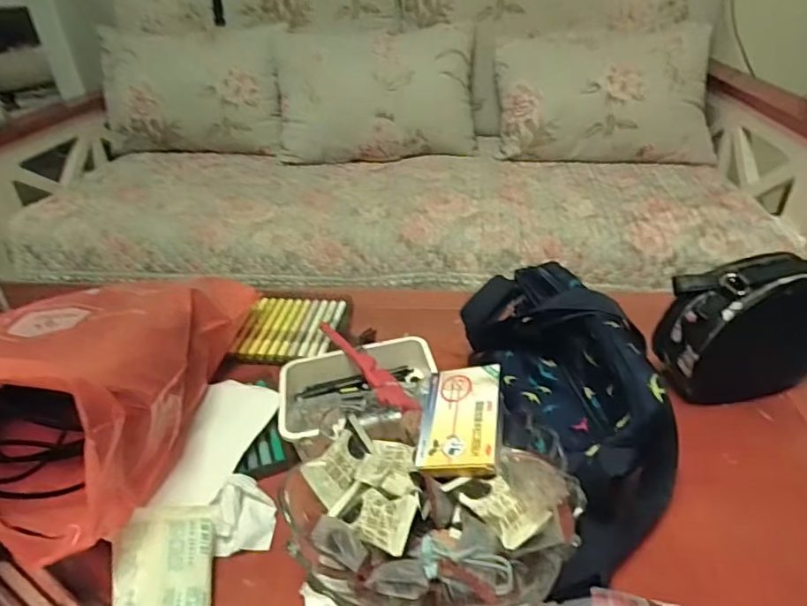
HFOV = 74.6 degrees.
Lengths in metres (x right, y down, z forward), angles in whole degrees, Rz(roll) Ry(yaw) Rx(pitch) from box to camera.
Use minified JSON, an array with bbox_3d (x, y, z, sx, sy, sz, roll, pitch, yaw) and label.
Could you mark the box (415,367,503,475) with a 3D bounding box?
[{"bbox_3d":[0.052,0.101,0.460,0.070,0.016,0.103,-10,40,24],"label":"box"}]

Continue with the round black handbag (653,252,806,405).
[{"bbox_3d":[0.380,0.022,0.576,0.178,0.143,0.072,-12,35,-12],"label":"round black handbag"}]

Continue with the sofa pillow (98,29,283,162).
[{"bbox_3d":[-0.632,-0.621,1.566,0.563,0.347,0.142,2,9,1],"label":"sofa pillow"}]

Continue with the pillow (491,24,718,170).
[{"bbox_3d":[0.547,-0.550,1.431,0.565,0.364,0.138,-4,10,2],"label":"pillow"}]

